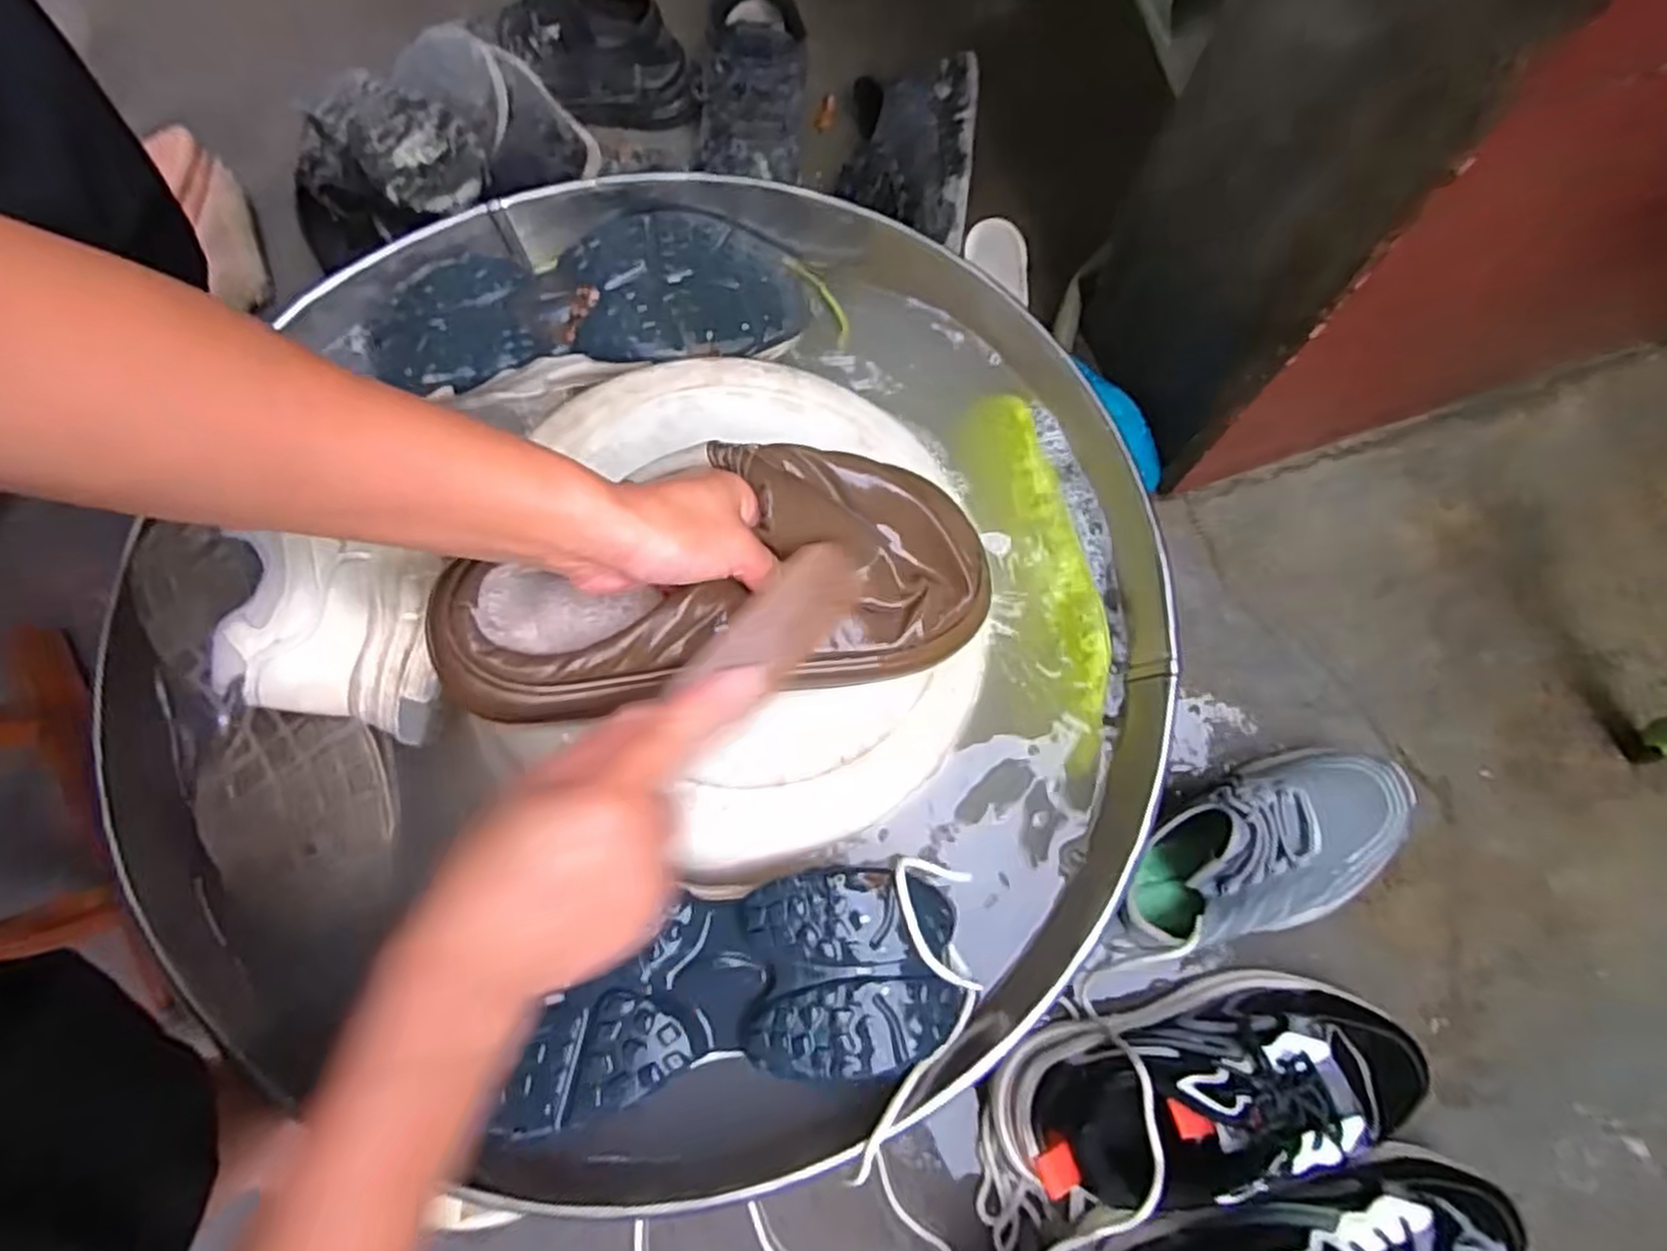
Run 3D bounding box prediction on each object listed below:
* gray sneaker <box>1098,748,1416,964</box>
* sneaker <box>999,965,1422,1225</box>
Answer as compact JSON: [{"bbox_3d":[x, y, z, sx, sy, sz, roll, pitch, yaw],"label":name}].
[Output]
[{"bbox_3d":[0.291,0.157,0.536,0.238,0.107,0.103,-16,75,-4],"label":"gray sneaker"},{"bbox_3d":[0.243,0.294,0.490,0.266,0.116,0.103,-14,75,-4],"label":"sneaker"}]

